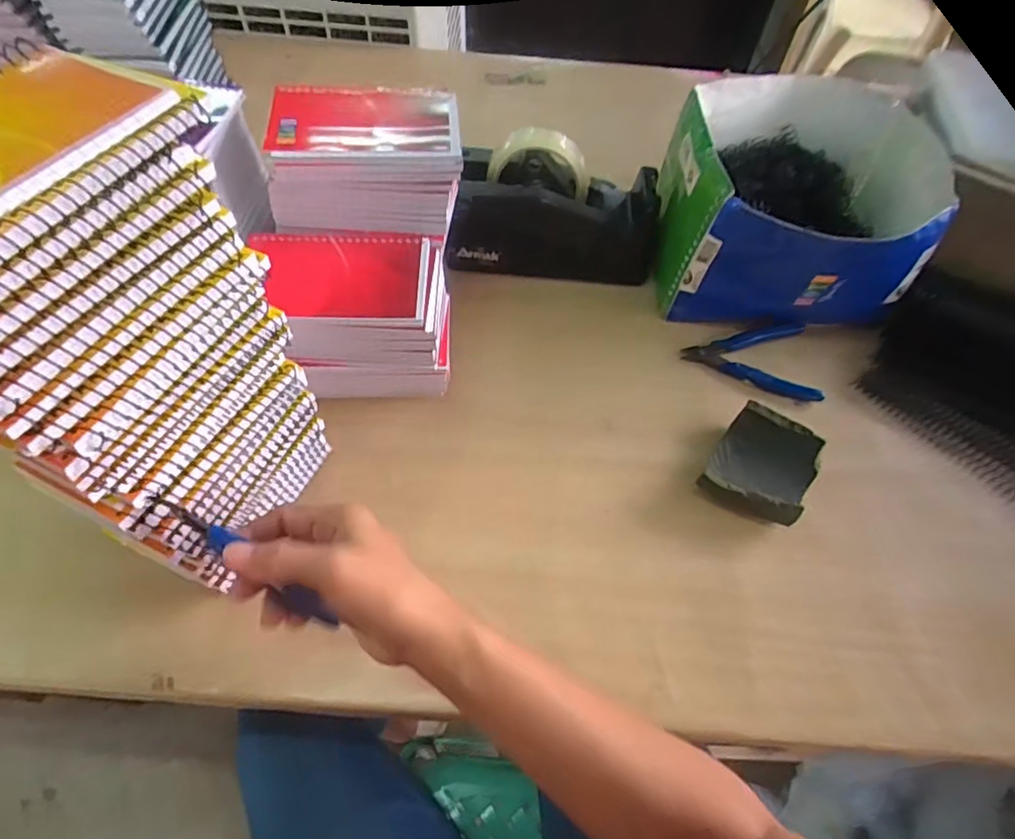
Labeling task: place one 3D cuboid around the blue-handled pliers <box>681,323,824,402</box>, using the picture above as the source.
[{"bbox_3d":[0.226,-0.054,0.529,0.114,0.021,0.070,-1,58,-4],"label":"blue-handled pliers"}]

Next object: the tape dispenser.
[{"bbox_3d":[0.045,-0.208,0.569,0.201,0.122,0.072,0,58,-4],"label":"tape dispenser"}]

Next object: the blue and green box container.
[{"bbox_3d":[0.272,-0.204,0.561,0.232,0.142,0.245,8,58,1],"label":"blue and green box container"}]

